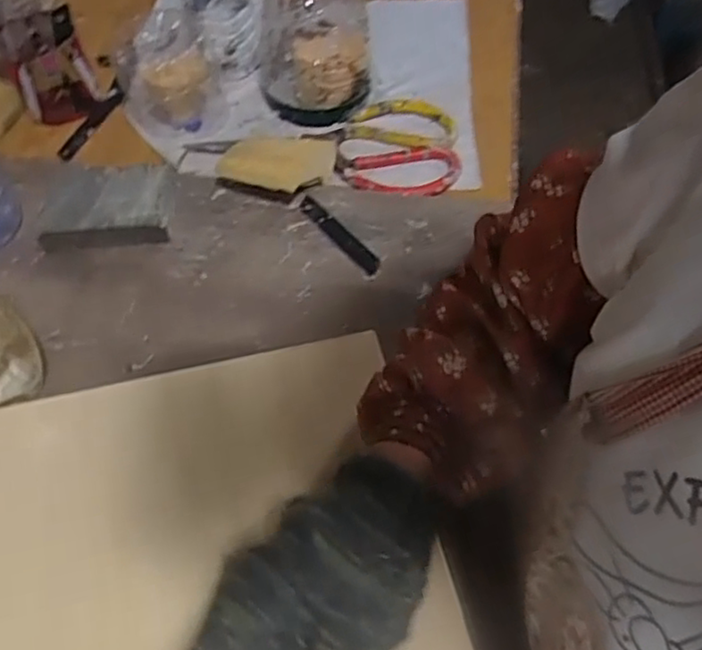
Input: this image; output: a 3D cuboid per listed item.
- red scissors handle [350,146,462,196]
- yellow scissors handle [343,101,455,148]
[{"bbox_3d":[0.048,-0.131,0.576,0.093,0.008,0.055,-3,56,-2],"label":"red scissors handle"},{"bbox_3d":[0.048,-0.185,0.608,0.097,0.006,0.061,15,57,10],"label":"yellow scissors handle"}]

